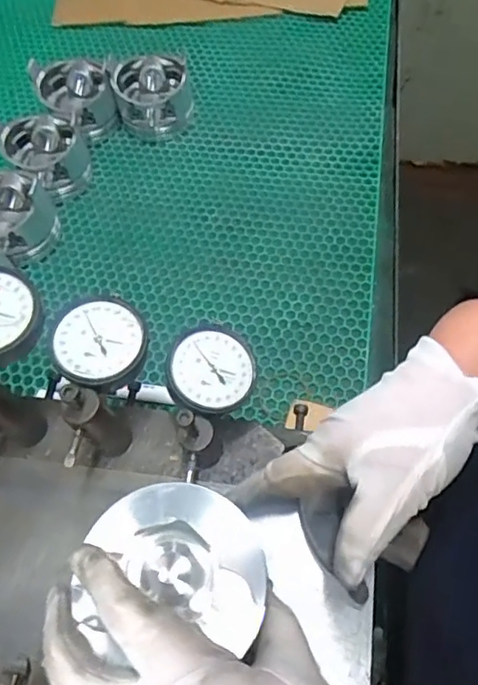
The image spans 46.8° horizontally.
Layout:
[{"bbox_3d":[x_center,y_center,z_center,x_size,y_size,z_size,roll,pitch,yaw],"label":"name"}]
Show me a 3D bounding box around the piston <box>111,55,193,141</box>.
[{"bbox_3d":[-0.101,-0.294,0.659,0.088,0.065,0.086,1,60,3],"label":"piston"}]

